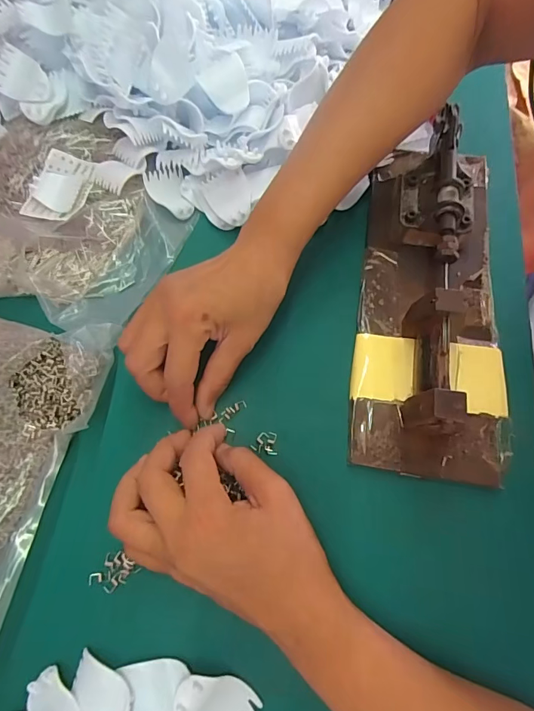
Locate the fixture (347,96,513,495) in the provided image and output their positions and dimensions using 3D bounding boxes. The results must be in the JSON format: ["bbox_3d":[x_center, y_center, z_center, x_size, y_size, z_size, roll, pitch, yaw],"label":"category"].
[{"bbox_3d":[0.127,-0.055,0.300,0.108,0.053,0.275,7,70,5],"label":"fixture"}]

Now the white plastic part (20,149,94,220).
[{"bbox_3d":[-0.182,-0.150,0.357,0.047,0.010,0.066,11,70,6],"label":"white plastic part"}]

